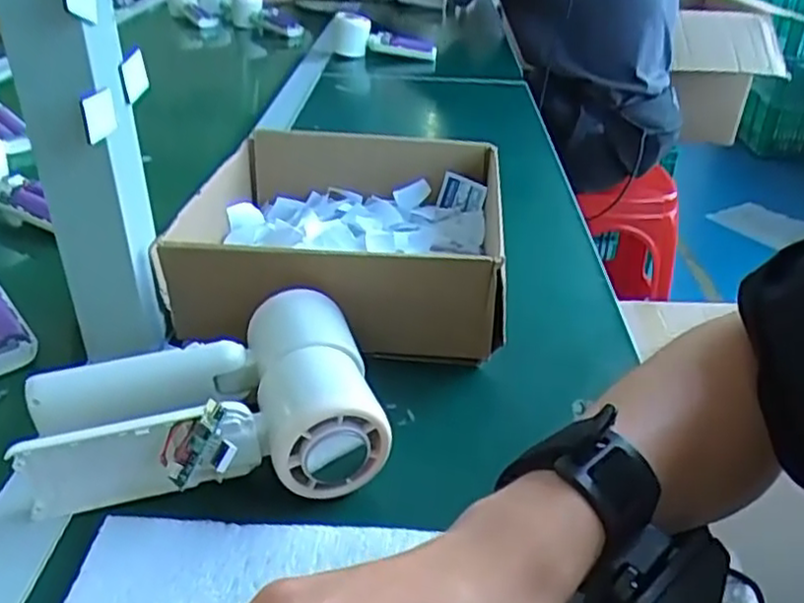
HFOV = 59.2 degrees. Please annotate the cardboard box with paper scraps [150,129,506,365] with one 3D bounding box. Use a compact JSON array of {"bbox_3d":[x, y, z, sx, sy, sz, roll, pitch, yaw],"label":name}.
[{"bbox_3d":[-0.039,-0.054,0.504,0.212,0.067,0.221,3,34,3],"label":"cardboard box with paper scraps"}]

